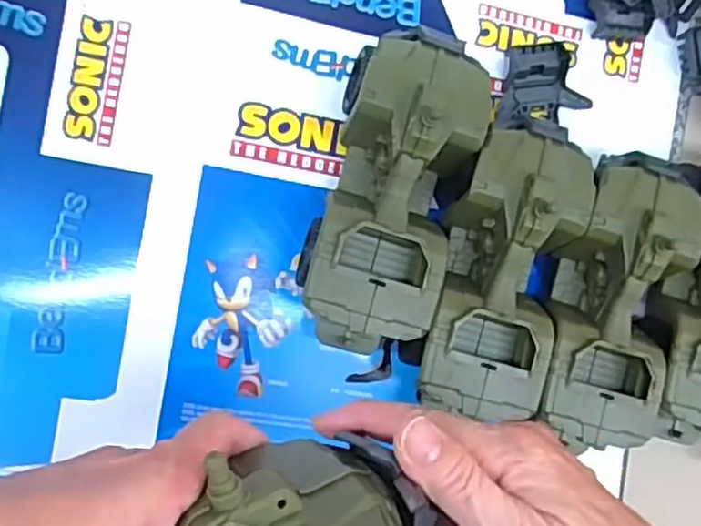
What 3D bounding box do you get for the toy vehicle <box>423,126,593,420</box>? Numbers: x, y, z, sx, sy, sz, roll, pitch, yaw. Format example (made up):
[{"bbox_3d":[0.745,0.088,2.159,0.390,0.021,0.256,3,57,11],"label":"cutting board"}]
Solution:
[{"bbox_3d":[0.094,0.002,0.455,0.081,0.079,0.185,17,88,-11],"label":"toy vehicle"}]

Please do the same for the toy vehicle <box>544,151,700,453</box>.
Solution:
[{"bbox_3d":[0.169,0.025,0.469,0.083,0.078,0.194,19,87,-11],"label":"toy vehicle"}]

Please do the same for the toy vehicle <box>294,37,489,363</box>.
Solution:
[{"bbox_3d":[0.024,-0.043,0.439,0.086,0.075,0.192,15,88,-11],"label":"toy vehicle"}]

